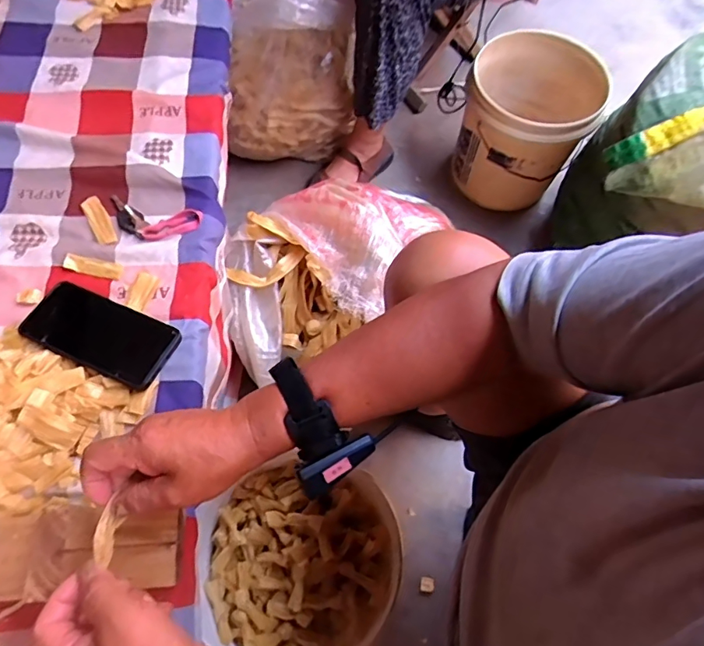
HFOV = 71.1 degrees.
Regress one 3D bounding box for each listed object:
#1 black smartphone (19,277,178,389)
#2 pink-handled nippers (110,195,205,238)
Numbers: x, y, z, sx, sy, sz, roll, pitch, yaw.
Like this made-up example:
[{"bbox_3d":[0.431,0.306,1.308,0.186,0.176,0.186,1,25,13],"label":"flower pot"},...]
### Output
[{"bbox_3d":[-0.275,0.010,0.542,0.156,0.015,0.078,25,67,2],"label":"black smartphone"},{"bbox_3d":[-0.252,-0.130,0.613,0.116,0.011,0.054,10,66,1],"label":"pink-handled nippers"}]

